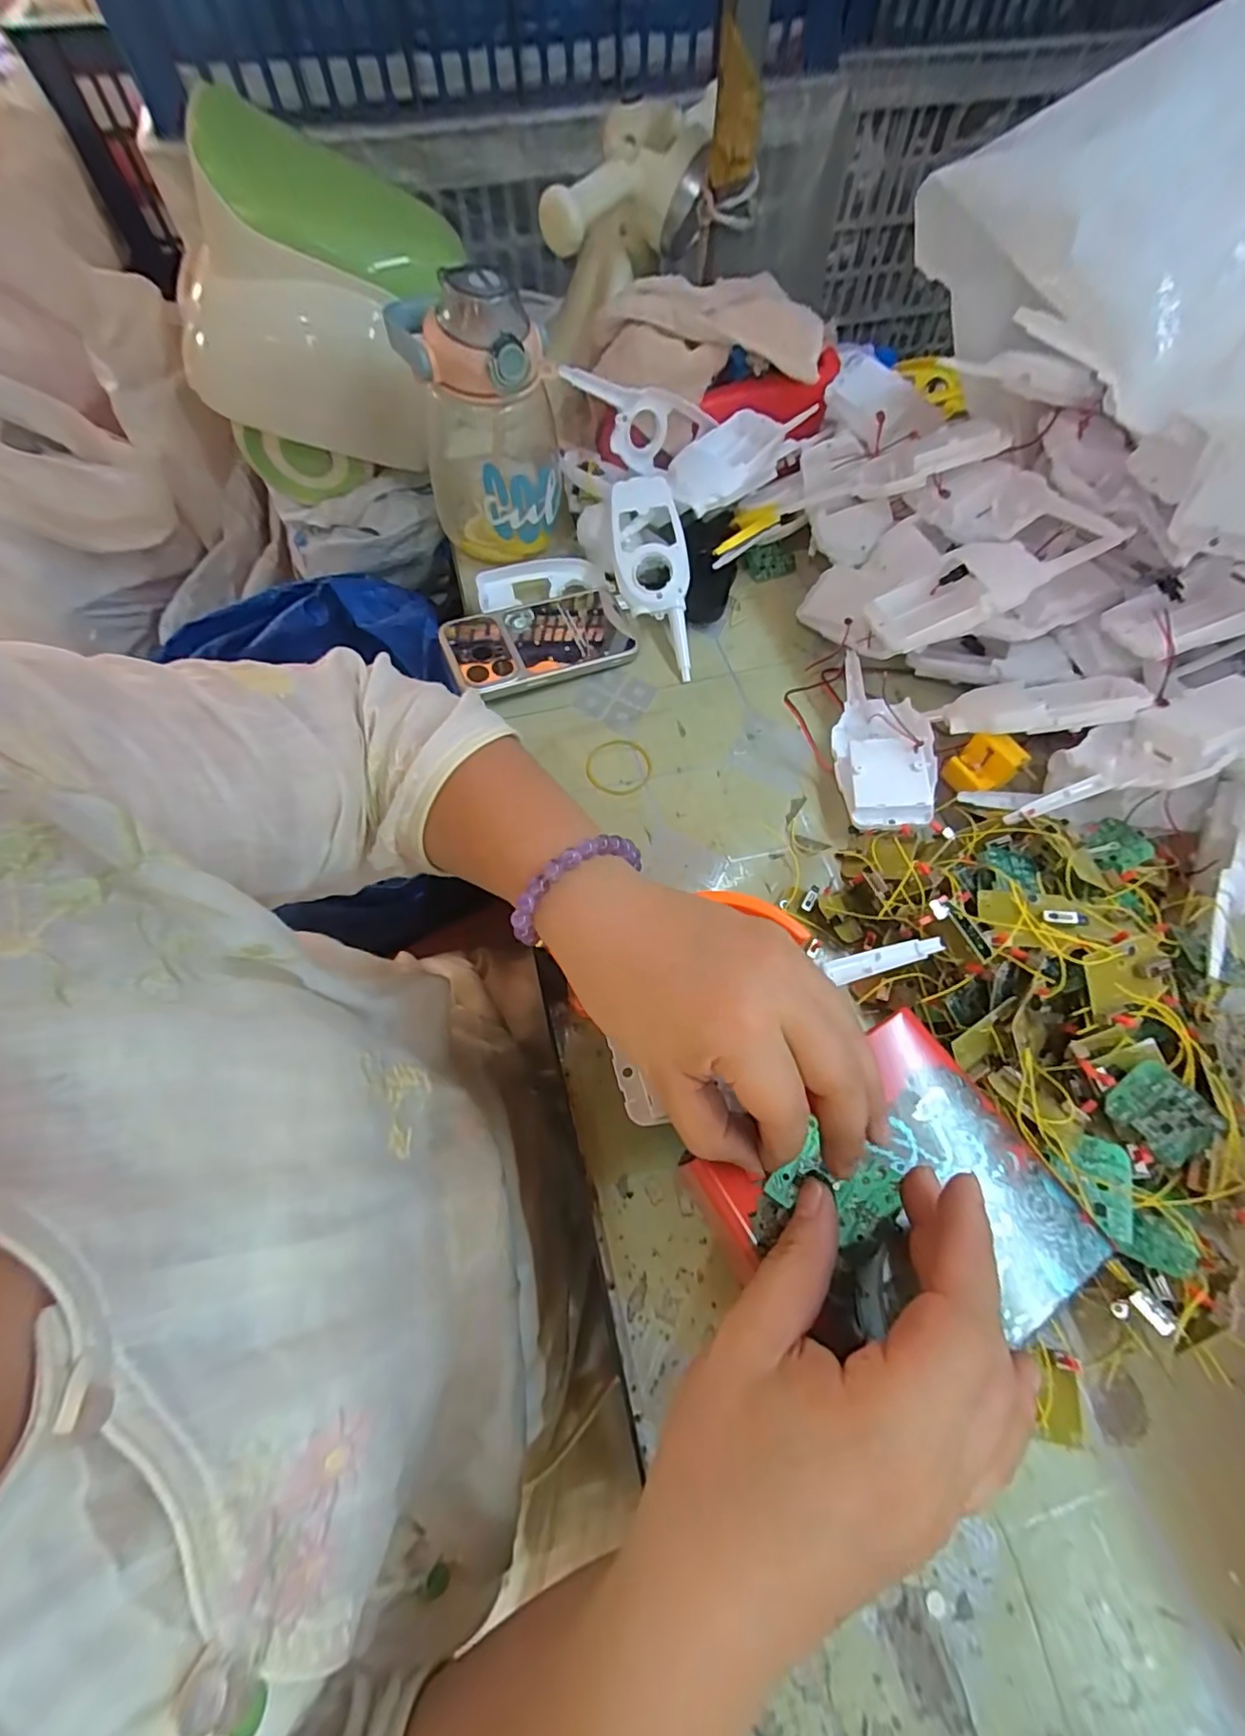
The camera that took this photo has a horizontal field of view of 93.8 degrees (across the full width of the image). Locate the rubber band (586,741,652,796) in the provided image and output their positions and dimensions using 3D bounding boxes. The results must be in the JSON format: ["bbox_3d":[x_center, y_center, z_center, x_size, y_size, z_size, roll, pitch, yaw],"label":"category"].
[{"bbox_3d":[-0.002,-0.075,0.431,0.049,0.004,0.048,0,62,0],"label":"rubber band"}]

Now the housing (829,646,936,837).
[{"bbox_3d":[0.186,-0.095,0.418,0.063,0.037,0.160,7,62,4],"label":"housing"}]

